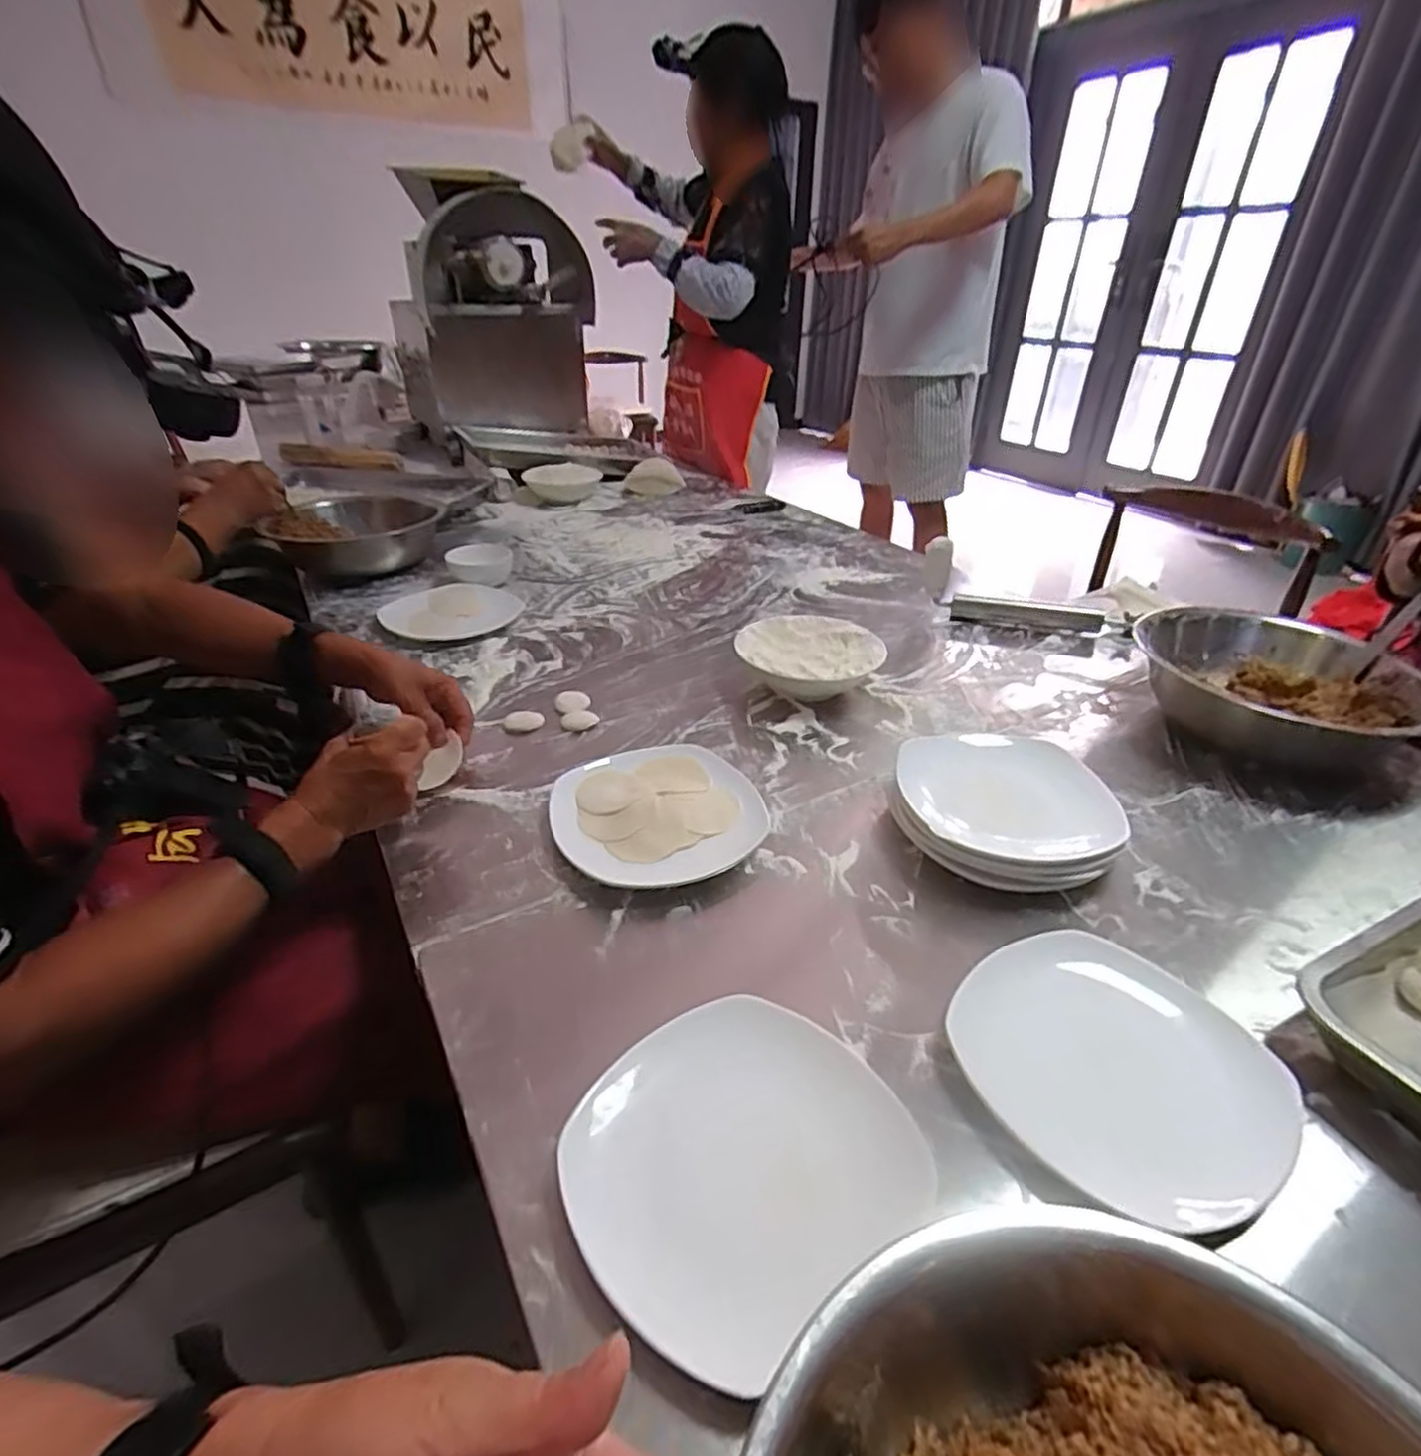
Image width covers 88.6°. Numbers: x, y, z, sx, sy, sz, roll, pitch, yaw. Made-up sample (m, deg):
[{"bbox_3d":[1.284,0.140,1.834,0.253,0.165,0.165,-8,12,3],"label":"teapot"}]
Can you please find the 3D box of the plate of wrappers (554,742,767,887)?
[{"bbox_3d":[-0.043,0.078,0.657,0.183,0.021,0.178,1,32,-1],"label":"plate of wrappers"}]

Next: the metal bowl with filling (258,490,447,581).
[{"bbox_3d":[-0.602,-0.338,1.262,0.259,0.076,0.286,-5,32,-10],"label":"metal bowl with filling"}]

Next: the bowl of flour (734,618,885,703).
[{"bbox_3d":[0.117,-0.080,0.882,0.173,0.055,0.166,1,32,-1],"label":"bowl of flour"}]

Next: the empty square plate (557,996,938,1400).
[{"bbox_3d":[0.015,0.237,0.406,0.175,0.023,0.165,-21,38,-31],"label":"empty square plate"}]

